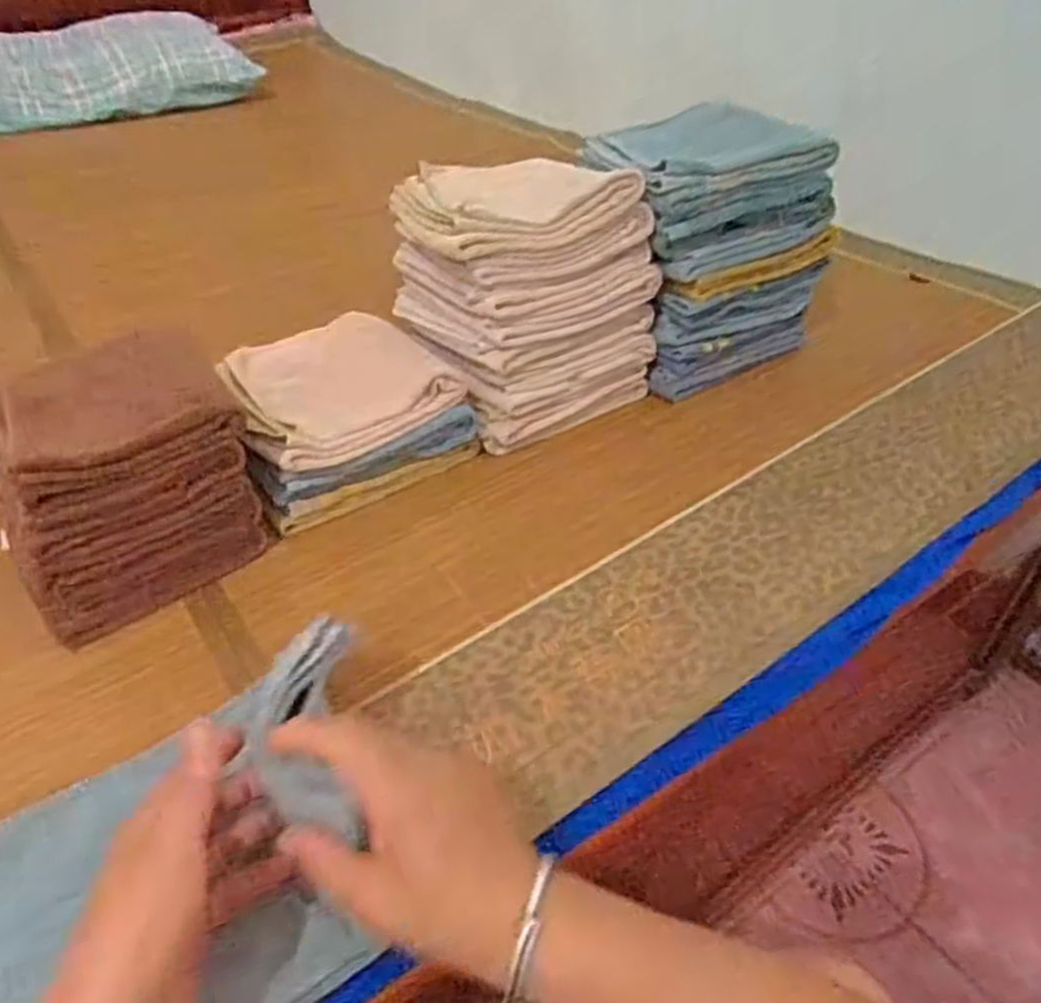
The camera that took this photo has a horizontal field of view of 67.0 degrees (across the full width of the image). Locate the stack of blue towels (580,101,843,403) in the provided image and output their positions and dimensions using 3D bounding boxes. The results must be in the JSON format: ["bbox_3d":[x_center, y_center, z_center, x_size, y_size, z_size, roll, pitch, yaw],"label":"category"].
[{"bbox_3d":[0.159,-0.237,0.728,0.172,0.191,0.171,-23,46,-23],"label":"stack of blue towels"}]

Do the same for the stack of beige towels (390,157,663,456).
[{"bbox_3d":[0.000,-0.185,0.692,0.171,0.186,0.187,-23,46,-23],"label":"stack of beige towels"}]

